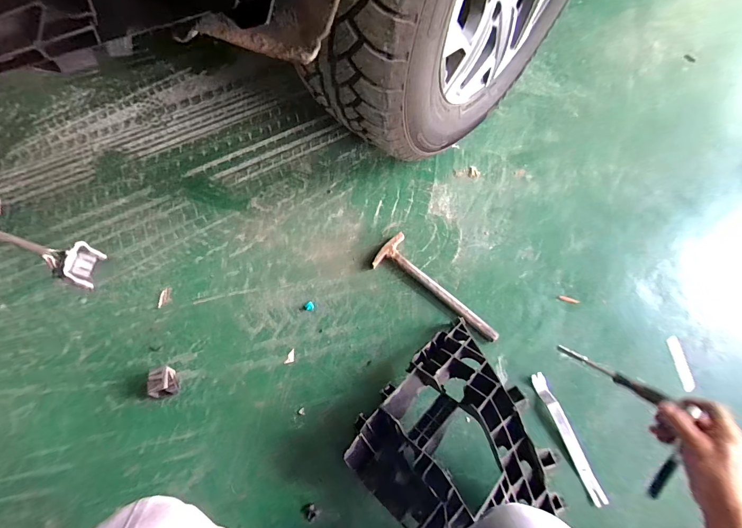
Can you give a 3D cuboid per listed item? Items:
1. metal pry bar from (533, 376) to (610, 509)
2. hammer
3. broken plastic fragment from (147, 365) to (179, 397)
[{"bbox_3d":[0.358,0.312,0.675,0.024,0.020,0.224,-18,70,-7],"label":"metal pry bar"},{"bbox_3d":[0.144,0.056,0.797,0.301,0.027,0.089,40,74,14],"label":"hammer"},{"bbox_3d":[-0.395,0.224,0.706,0.046,0.052,0.054,-16,69,-6],"label":"broken plastic fragment"}]

